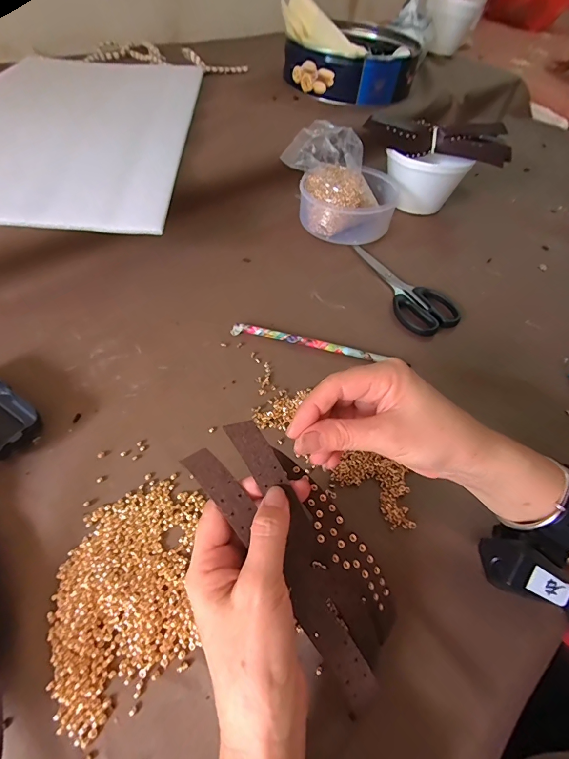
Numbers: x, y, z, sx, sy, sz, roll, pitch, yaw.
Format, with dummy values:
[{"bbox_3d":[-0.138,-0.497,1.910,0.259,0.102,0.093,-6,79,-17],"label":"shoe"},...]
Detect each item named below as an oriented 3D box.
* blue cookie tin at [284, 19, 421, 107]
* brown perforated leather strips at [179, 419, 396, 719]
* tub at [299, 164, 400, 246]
[{"bbox_3d":[0.147,-0.683,0.783,0.260,0.066,0.301,12,55,4],"label":"blue cookie tin"},{"bbox_3d":[0.009,0.107,0.240,0.070,0.040,0.174,-37,86,-26],"label":"brown perforated leather strips"},{"bbox_3d":[0.101,-0.278,0.561,0.138,0.063,0.137,2,55,-3],"label":"tub"}]

